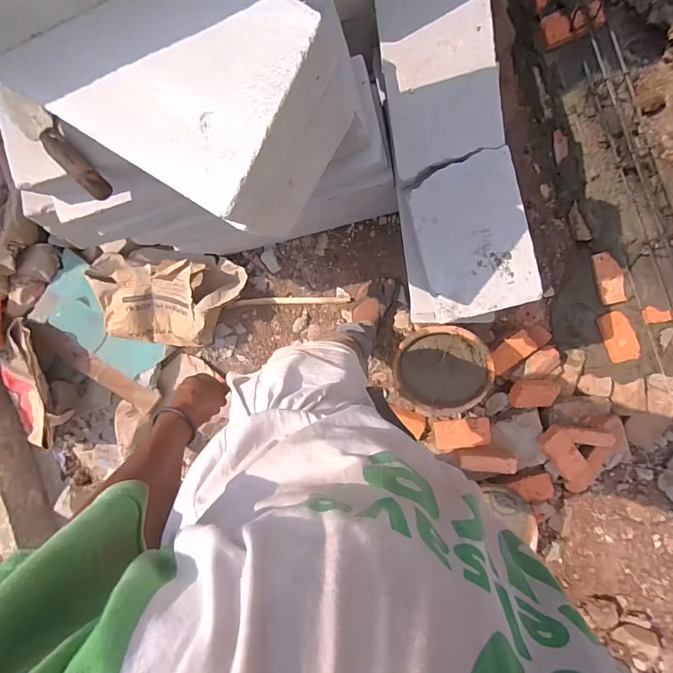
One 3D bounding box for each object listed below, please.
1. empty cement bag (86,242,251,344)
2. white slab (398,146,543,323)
[{"bbox_3d":[-0.532,-0.124,1.299,0.427,0.165,0.302,10,94,9],"label":"empty cement bag"},{"bbox_3d":[0.250,-0.180,0.809,0.232,0.110,0.290,-15,89,10],"label":"white slab"}]

